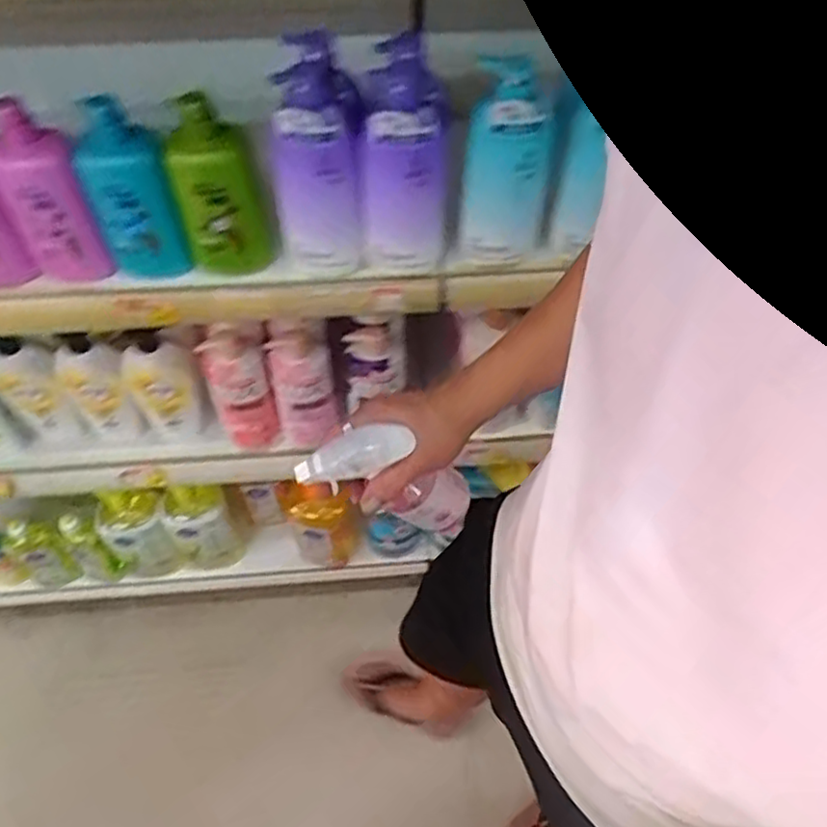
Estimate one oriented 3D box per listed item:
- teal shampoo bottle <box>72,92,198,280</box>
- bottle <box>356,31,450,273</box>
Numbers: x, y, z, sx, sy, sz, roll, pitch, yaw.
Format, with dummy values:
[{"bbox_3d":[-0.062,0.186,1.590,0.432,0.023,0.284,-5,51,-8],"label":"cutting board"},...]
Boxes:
[{"bbox_3d":[-0.301,-0.233,0.762,0.084,0.192,0.056,-21,58,-15],"label":"teal shampoo bottle"},{"bbox_3d":[-0.011,-0.268,0.770,0.091,0.208,0.102,-1,55,-2],"label":"bottle"}]

